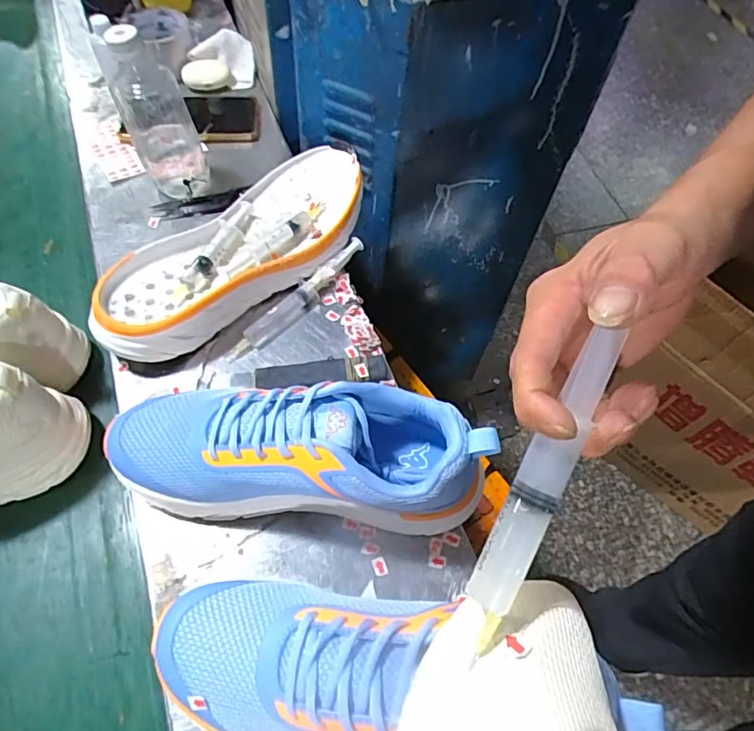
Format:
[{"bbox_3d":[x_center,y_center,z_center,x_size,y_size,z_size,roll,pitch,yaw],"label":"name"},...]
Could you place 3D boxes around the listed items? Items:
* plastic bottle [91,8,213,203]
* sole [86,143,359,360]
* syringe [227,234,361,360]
[{"bbox_3d":[-0.223,-0.251,0.552,0.072,0.168,0.063,-19,62,-14],"label":"plastic bottle"},{"bbox_3d":[-0.130,-0.110,0.537,0.116,0.058,0.310,40,65,18],"label":"sole"},{"bbox_3d":[-0.074,-0.066,0.527,0.021,0.022,0.178,38,64,18],"label":"syringe"}]

